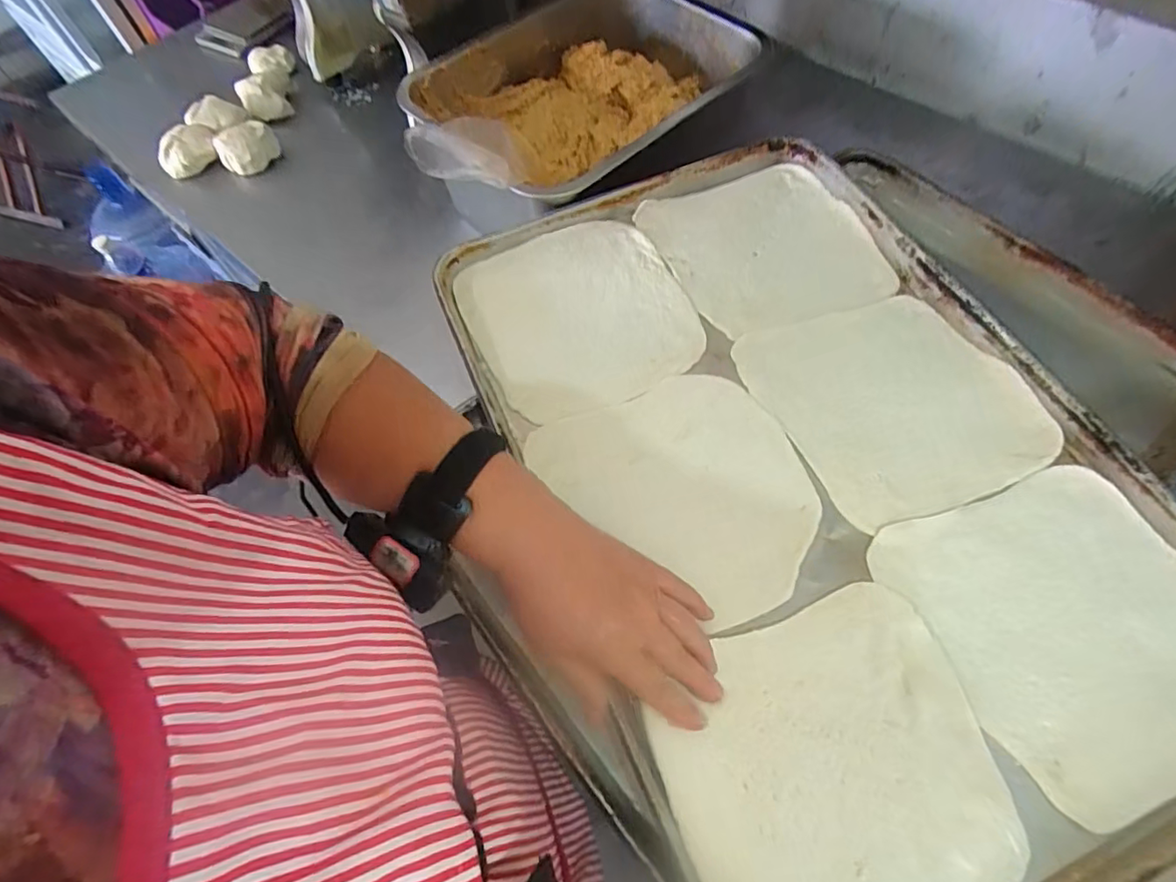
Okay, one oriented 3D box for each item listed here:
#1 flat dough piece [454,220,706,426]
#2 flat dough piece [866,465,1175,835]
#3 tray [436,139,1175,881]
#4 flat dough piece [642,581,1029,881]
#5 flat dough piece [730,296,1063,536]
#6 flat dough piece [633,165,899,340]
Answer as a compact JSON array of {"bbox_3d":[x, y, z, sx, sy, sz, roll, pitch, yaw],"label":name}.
[{"bbox_3d":[-0.007,-0.116,0.508,0.186,0.007,0.196,-26,64,-9],"label":"flat dough piece"},{"bbox_3d":[0.319,0.121,0.366,0.183,0.004,0.192,-21,64,-7],"label":"flat dough piece"},{"bbox_3d":[0.156,0.005,0.428,0.395,0.027,0.597,-23,64,-8],"label":"tray"},{"bbox_3d":[0.148,0.201,0.338,0.190,0.012,0.181,-20,64,-6],"label":"flat dough piece"},{"bbox_3d":[0.244,-0.036,0.455,0.185,0.008,0.194,-24,64,-8],"label":"flat dough piece"},{"bbox_3d":[0.168,-0.188,0.541,0.187,0.013,0.190,-18,63,-5],"label":"flat dough piece"}]

